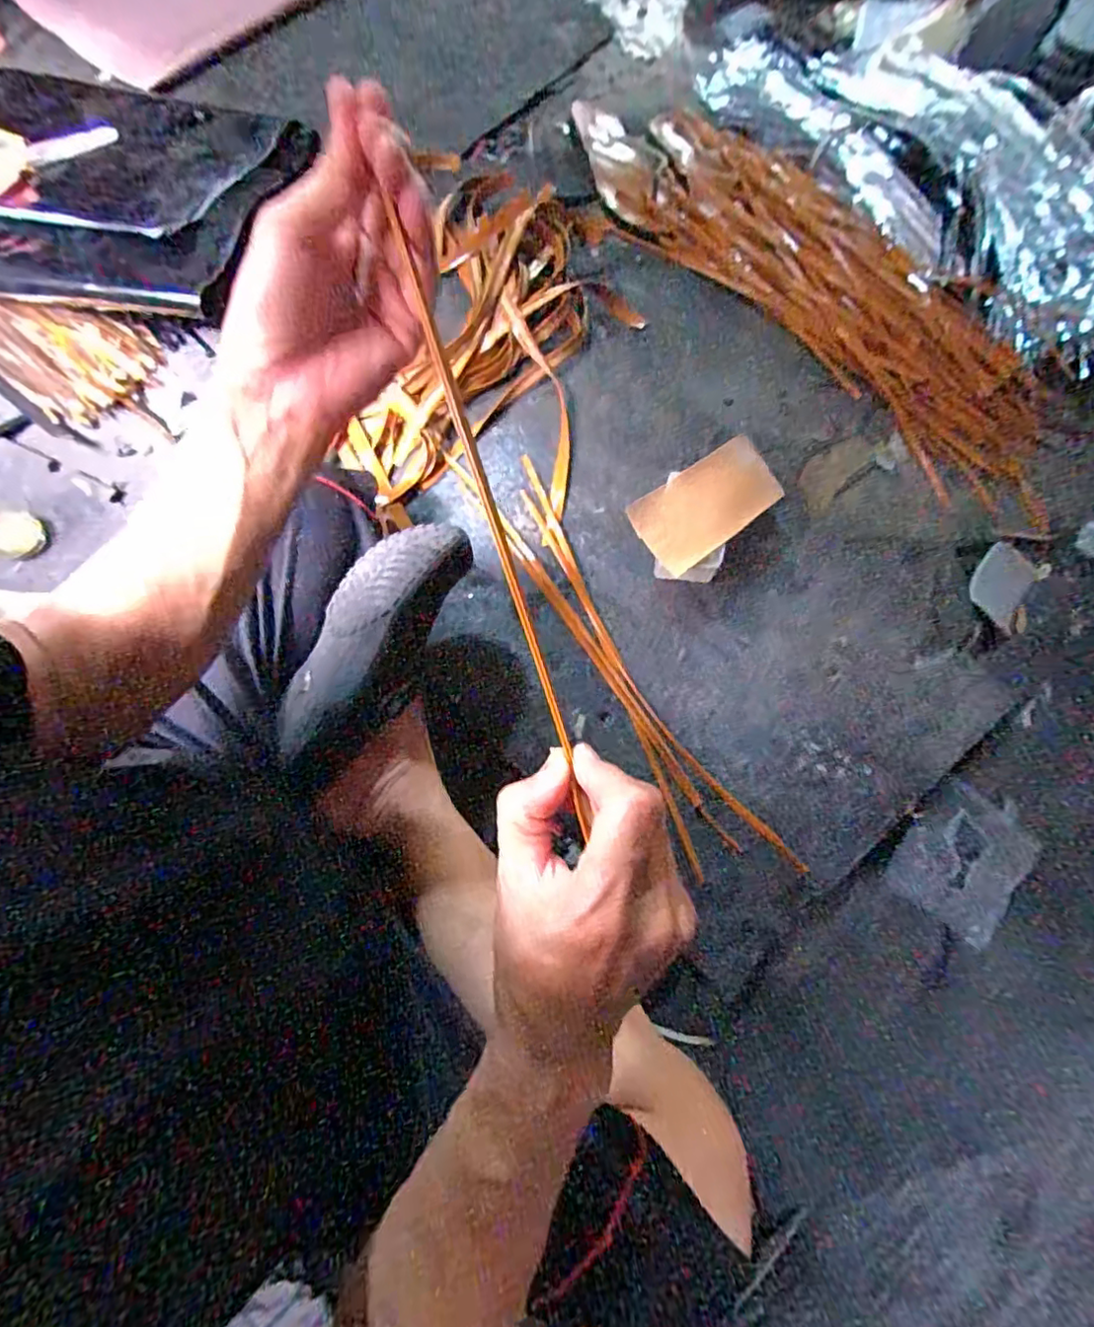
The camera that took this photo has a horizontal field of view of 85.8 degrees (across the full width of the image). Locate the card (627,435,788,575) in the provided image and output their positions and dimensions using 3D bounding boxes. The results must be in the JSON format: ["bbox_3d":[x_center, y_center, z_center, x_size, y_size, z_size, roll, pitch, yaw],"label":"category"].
[{"bbox_3d":[0.161,-0.160,0.598,0.147,0.008,0.081,-36,99,-5],"label":"card"}]

